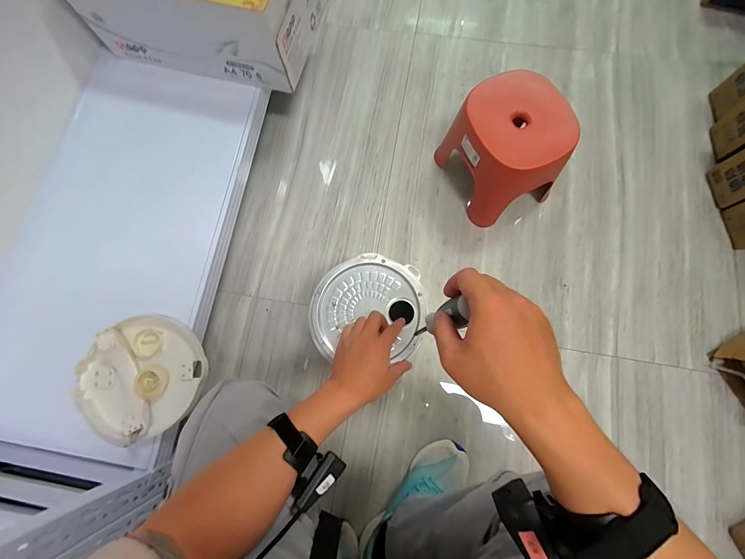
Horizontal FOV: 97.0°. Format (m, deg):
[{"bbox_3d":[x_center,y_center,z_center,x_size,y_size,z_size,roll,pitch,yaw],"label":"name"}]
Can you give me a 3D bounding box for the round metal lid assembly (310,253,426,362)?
[{"bbox_3d":[-0.007,0.043,0.559,0.194,0.017,0.172,1,77,1],"label":"round metal lid assembly"}]

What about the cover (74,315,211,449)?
[{"bbox_3d":[-0.407,0.169,0.575,0.224,0.051,0.194,-36,79,-7],"label":"cover"}]

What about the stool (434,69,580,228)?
[{"bbox_3d":[0.280,-0.266,0.705,0.185,0.207,0.217,-23,77,-4],"label":"stool"}]

